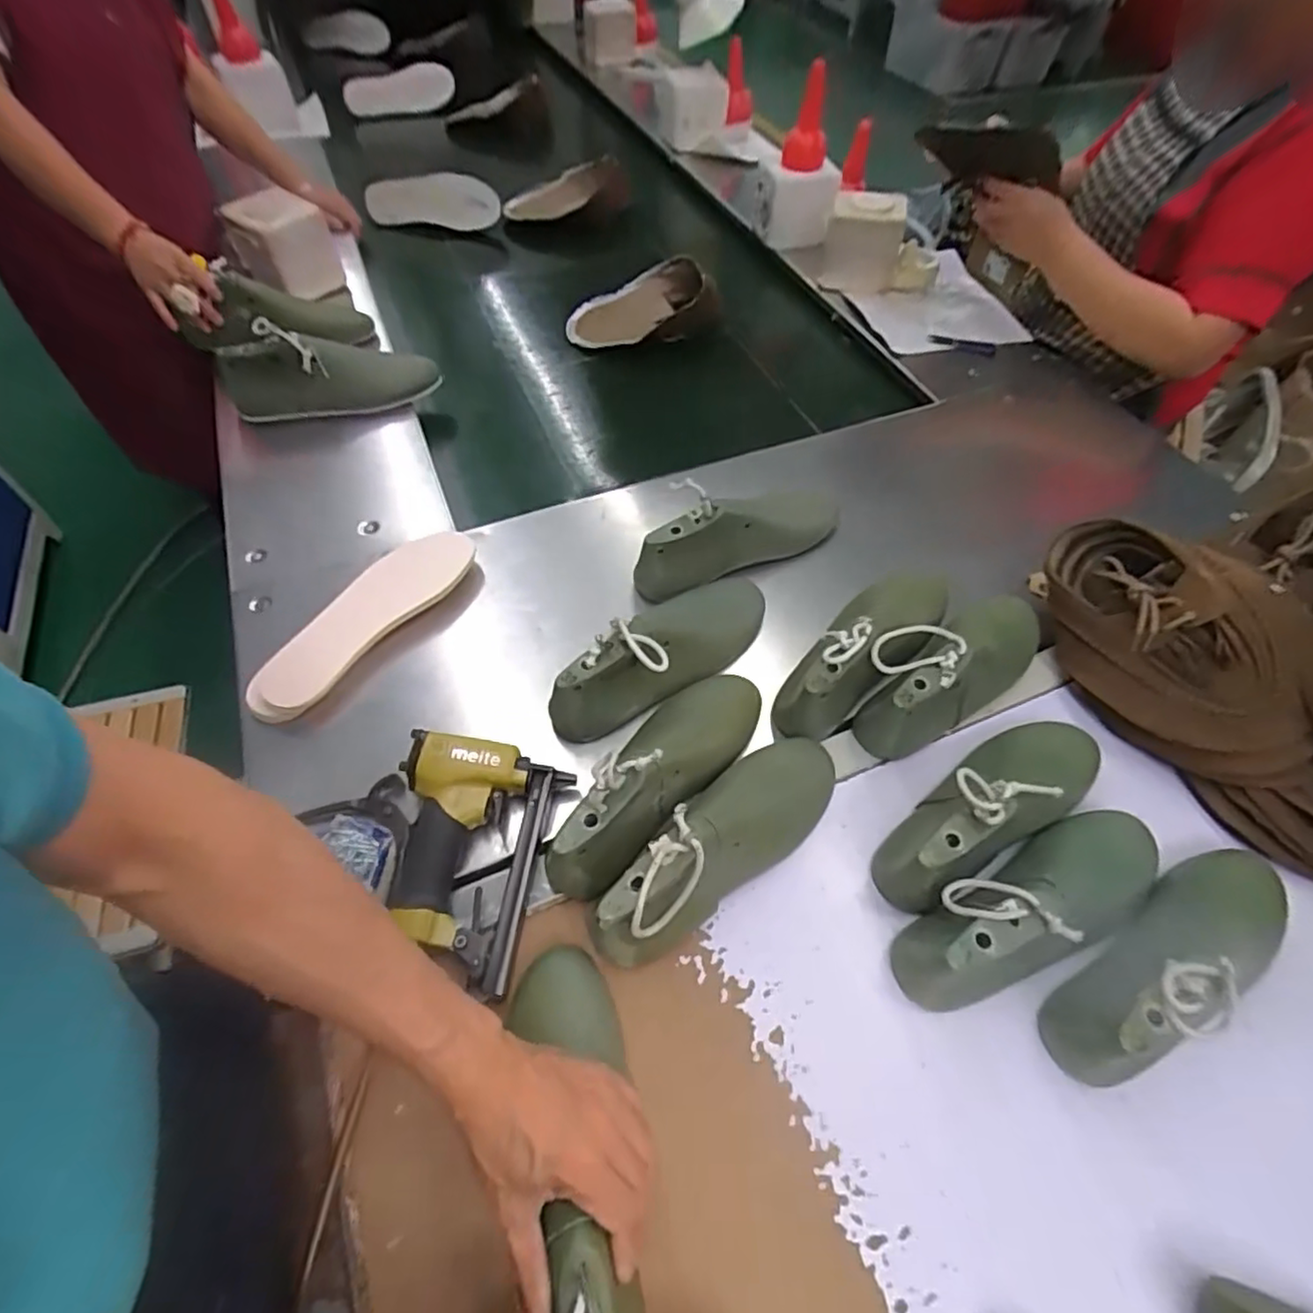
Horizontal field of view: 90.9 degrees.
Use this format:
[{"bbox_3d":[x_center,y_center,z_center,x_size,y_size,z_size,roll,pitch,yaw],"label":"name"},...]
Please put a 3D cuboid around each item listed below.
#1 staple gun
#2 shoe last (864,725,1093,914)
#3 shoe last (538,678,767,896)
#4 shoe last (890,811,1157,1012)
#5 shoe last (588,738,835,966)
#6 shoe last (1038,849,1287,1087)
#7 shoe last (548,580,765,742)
[{"bbox_3d":[-0.157,0.156,0.515,0.135,0.043,0.178,13,57,7],"label":"staple gun"},{"bbox_3d":[0.292,0.115,0.544,0.262,0.101,0.083,-29,62,-20],"label":"shoe last"},{"bbox_3d":[0.007,0.082,0.524,0.082,0.085,0.246,31,60,17],"label":"shoe last"},{"bbox_3d":[0.305,0.190,0.501,0.261,0.093,0.086,-22,59,-17],"label":"shoe last"},{"bbox_3d":[0.053,0.140,0.513,0.250,0.090,0.078,-32,63,-22],"label":"shoe last"},{"bbox_3d":[0.393,0.217,0.477,0.254,0.091,0.071,-25,60,-18],"label":"shoe last"},{"bbox_3d":[0.016,-0.010,0.613,0.256,0.099,0.070,-38,65,-24],"label":"shoe last"}]

